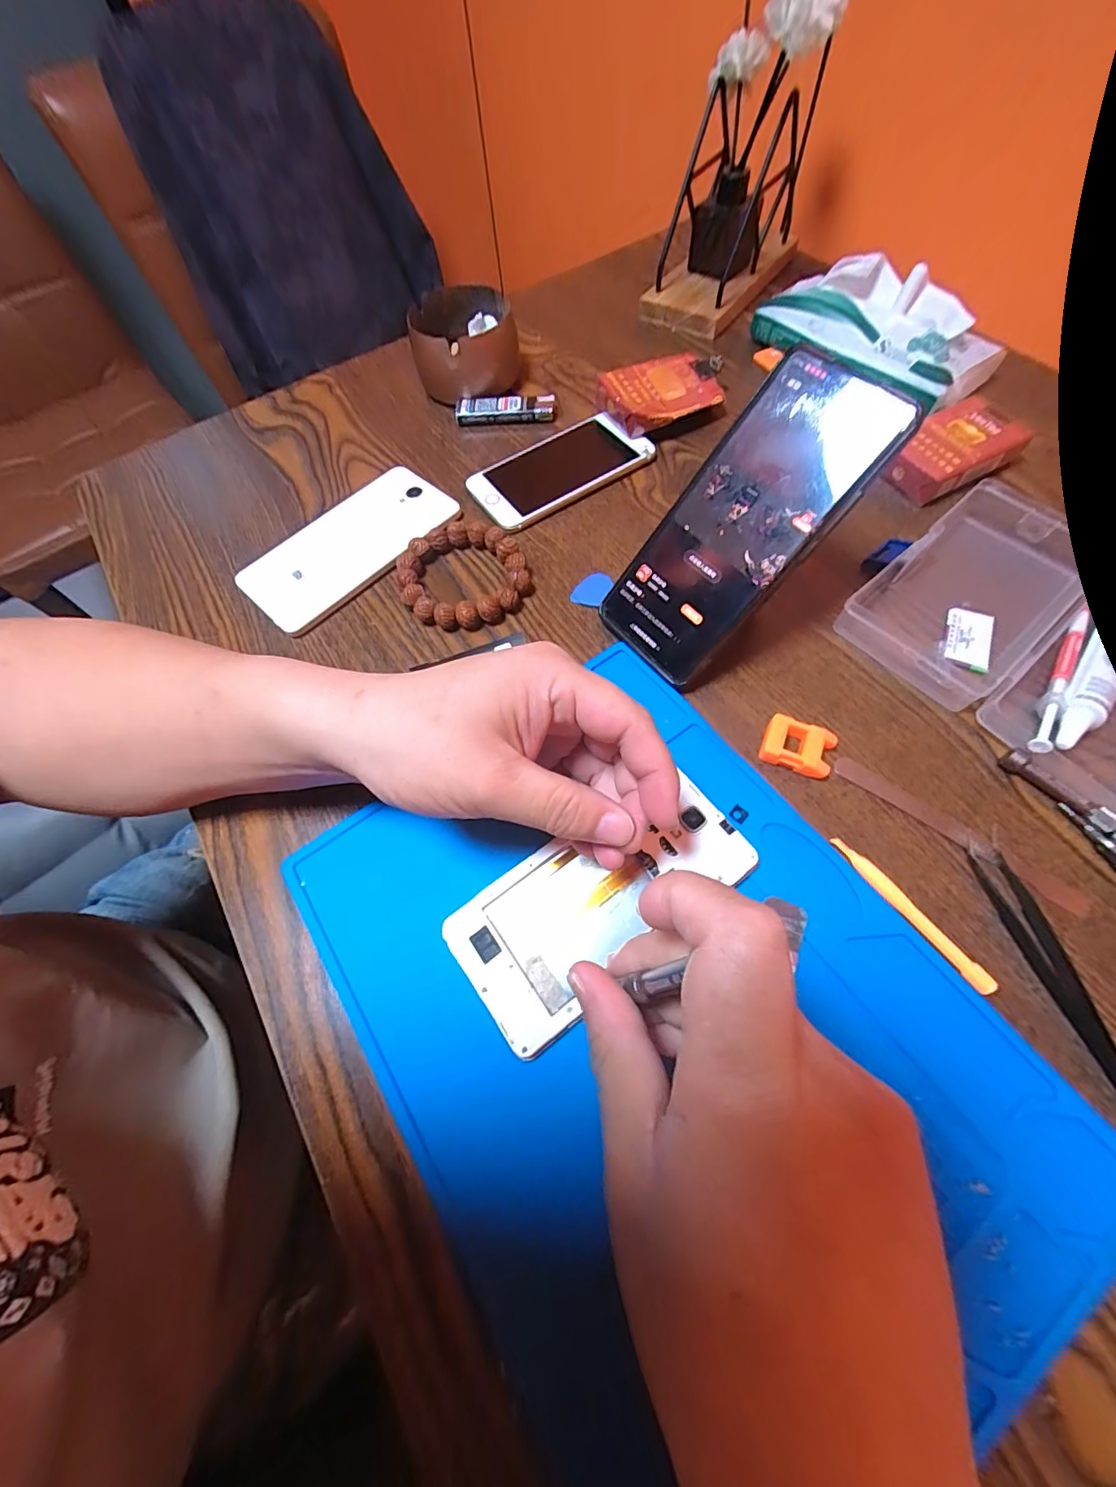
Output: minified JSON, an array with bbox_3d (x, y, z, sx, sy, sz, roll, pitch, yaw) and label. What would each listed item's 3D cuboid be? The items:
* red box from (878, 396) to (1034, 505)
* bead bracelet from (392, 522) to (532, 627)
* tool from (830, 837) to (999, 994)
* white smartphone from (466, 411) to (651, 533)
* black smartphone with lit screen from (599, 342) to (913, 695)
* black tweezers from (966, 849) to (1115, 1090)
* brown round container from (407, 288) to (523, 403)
[{"bbox_3d":[0.275,-0.203,0.347,0.092,0.024,0.053,-32,67,-11],"label":"red box"},{"bbox_3d":[-0.062,-0.110,0.329,0.079,0.016,0.089,-41,69,-14],"label":"bead bracelet"},{"bbox_3d":[0.161,0.077,0.230,0.008,0.007,0.082,-35,67,-12],"label":"tool"},{"bbox_3d":[0.000,-0.207,0.374,0.129,0.009,0.069,-33,67,-11],"label":"white smartphone"},{"bbox_3d":[0.094,-0.113,0.263,0.073,0.008,0.160,49,116,22],"label":"black smartphone with lit screen"},{"bbox_3d":[0.220,0.101,0.217,0.018,0.004,0.107,-17,65,-4],"label":"black tweezers"},{"bbox_3d":[-0.076,-0.334,0.419,0.086,0.050,0.095,-9,65,0],"label":"brown round container"}]

